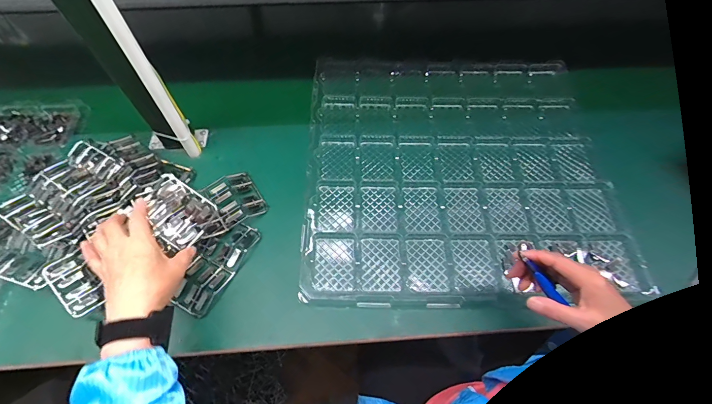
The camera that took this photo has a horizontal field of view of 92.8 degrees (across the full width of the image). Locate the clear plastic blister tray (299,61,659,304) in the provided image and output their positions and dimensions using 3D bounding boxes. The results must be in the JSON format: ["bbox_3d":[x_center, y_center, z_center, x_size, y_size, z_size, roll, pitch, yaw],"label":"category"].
[{"bbox_3d":[0.182,-0.072,0.603,0.520,0.023,0.493,1,63,-1],"label":"clear plastic blister tray"}]

